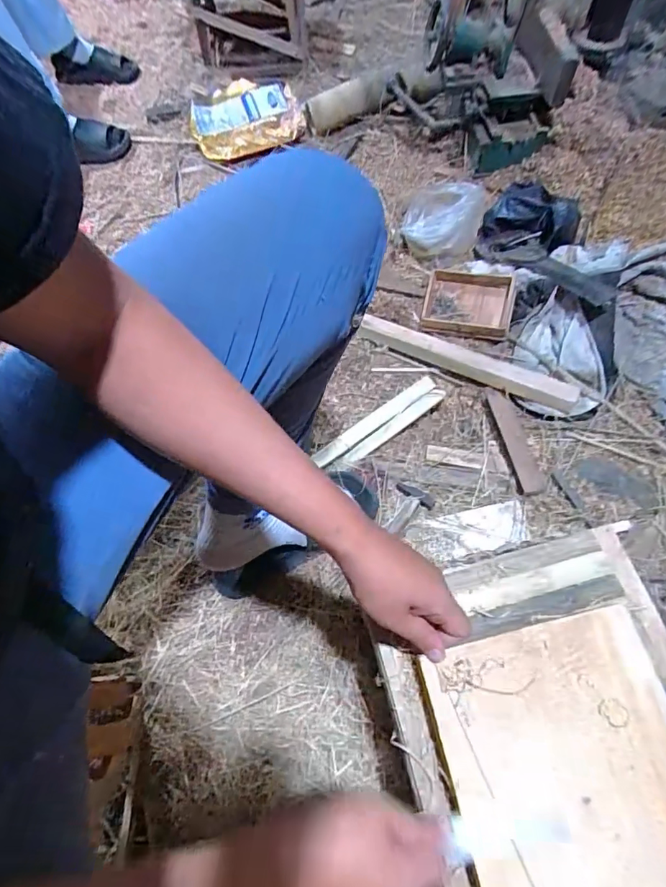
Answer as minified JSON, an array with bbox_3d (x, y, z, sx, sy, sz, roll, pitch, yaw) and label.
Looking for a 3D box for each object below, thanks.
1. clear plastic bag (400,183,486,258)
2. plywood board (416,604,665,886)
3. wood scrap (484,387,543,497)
[{"bbox_3d":[0.220,-0.455,0.954,0.154,0.103,0.135,15,64,11],"label":"clear plastic bag"},{"bbox_3d":[0.197,0.293,0.360,0.186,0.020,0.282,-13,66,-3],"label":"plywood board"},{"bbox_3d":[0.301,-0.004,0.785,0.041,0.022,0.192,-10,62,-2],"label":"wood scrap"}]

